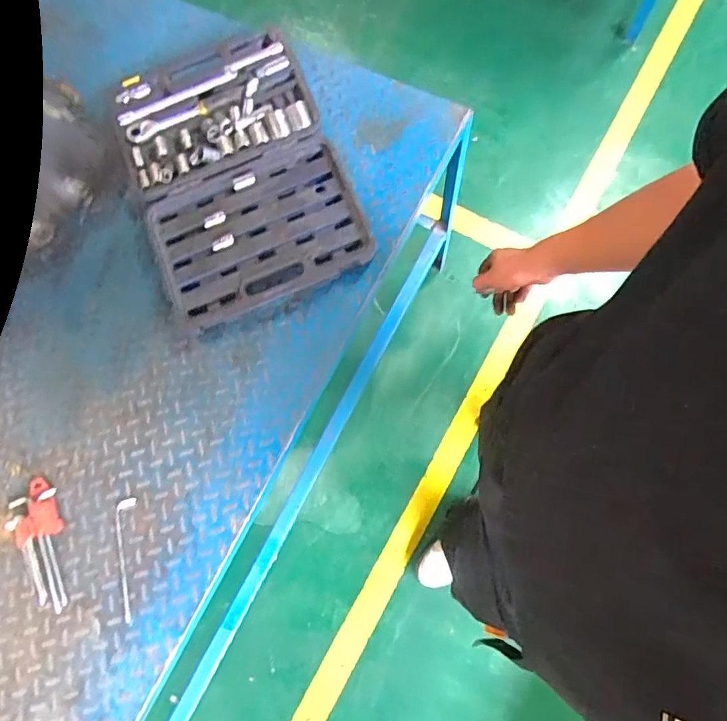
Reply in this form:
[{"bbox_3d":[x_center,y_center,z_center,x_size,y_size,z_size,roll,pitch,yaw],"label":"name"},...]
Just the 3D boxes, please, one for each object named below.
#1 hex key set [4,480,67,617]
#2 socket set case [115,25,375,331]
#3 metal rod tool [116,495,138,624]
[{"bbox_3d":[-0.540,0.306,0.841,0.086,0.023,0.214,-25,75,-2],"label":"hex key set"},{"bbox_3d":[-0.247,-0.367,0.960,0.375,0.045,0.569,-22,75,-1],"label":"socket set case"},{"bbox_3d":[-0.397,0.329,0.836,0.034,0.007,0.193,-5,75,1],"label":"metal rod tool"}]

